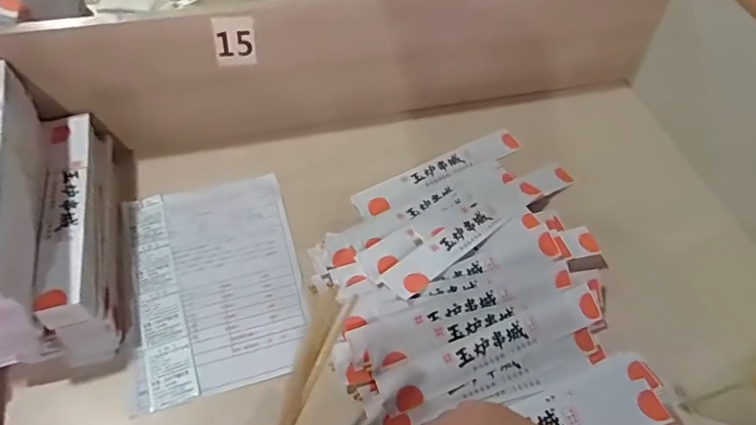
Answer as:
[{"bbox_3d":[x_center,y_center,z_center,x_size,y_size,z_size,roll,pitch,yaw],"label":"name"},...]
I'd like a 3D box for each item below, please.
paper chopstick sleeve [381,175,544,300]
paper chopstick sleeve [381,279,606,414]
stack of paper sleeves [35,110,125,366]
[{"bbox_3d":[0.122,0.022,0.667,0.281,0.006,0.046,-31,54,-33],"label":"paper chopstick sleeve"},{"bbox_3d":[0.134,0.151,0.582,0.275,0.004,0.045,-19,79,-15],"label":"paper chopstick sleeve"},{"bbox_3d":[-0.358,0.019,0.618,0.063,0.089,0.316,-14,57,-13],"label":"stack of paper sleeves"}]

